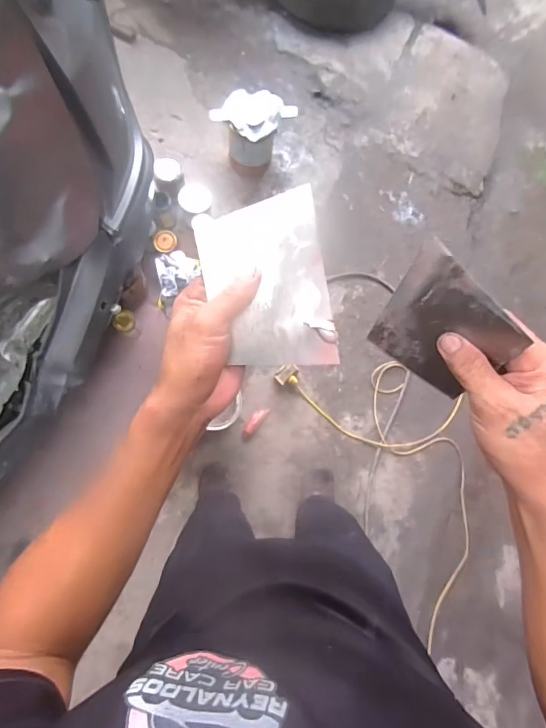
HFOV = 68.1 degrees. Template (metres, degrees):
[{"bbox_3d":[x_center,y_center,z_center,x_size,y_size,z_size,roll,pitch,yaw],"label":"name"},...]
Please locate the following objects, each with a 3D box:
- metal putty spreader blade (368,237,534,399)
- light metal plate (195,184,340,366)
[{"bbox_3d":[0.136,-0.026,0.331,0.006,0.130,0.096,-39,75,-21],"label":"metal putty spreader blade"},{"bbox_3d":[-0.004,-0.064,0.334,0.097,0.010,0.138,-11,96,-2],"label":"light metal plate"}]

